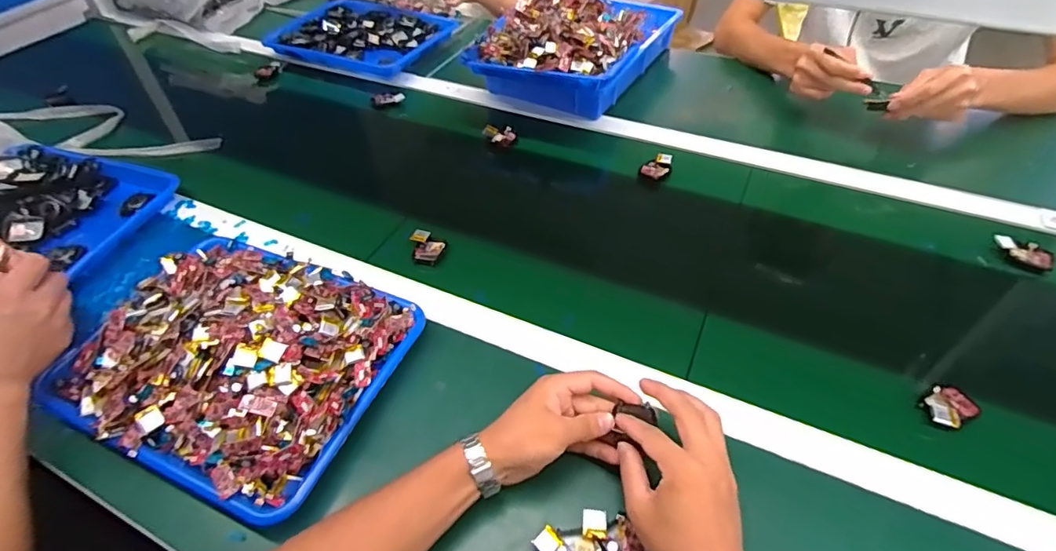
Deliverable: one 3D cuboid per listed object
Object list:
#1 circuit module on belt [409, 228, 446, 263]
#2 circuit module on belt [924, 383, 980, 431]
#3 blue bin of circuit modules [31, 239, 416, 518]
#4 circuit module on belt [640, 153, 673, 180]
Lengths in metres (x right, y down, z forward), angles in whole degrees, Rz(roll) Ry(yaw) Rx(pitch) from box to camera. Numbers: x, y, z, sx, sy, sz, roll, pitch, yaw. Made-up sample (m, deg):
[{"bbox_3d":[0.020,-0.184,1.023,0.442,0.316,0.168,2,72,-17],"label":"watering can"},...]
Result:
[{"bbox_3d":[-0.132,-0.039,0.680,0.045,0.014,0.043,7,49,9],"label":"circuit module on belt"},{"bbox_3d":[0.406,0.124,0.505,0.056,0.013,0.038,-23,52,-17],"label":"circuit module on belt"},{"bbox_3d":[-0.299,0.072,0.536,0.311,0.062,0.246,17,51,17],"label":"blue bin of circuit modules"},{"bbox_3d":[0.191,-0.162,0.777,0.044,0.019,0.043,10,50,11],"label":"circuit module on belt"}]

